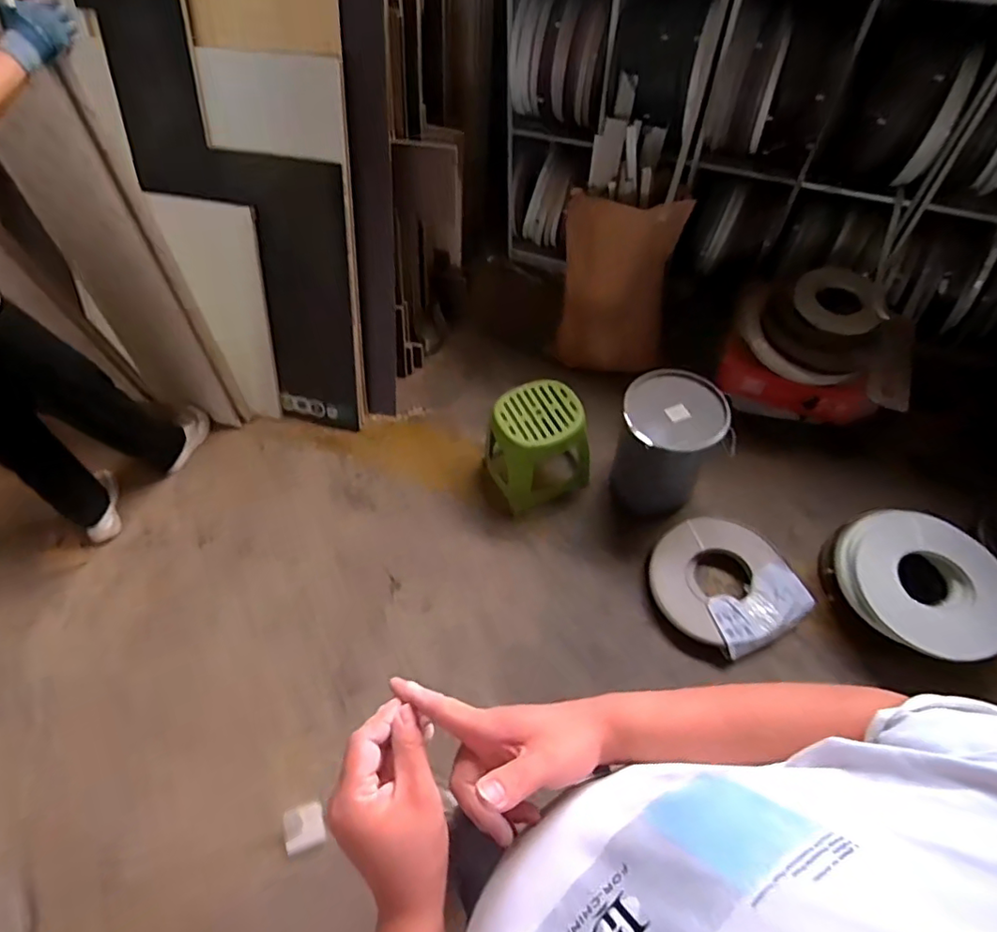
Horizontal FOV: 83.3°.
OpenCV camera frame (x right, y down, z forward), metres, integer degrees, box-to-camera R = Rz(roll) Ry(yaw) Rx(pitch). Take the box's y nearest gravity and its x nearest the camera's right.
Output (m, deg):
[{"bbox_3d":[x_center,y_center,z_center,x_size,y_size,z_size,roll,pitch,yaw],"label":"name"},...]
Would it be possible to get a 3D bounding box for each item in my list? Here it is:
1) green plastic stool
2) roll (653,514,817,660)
[{"bbox_3d":[0.113,-0.062,1.832,0.316,0.310,0.283,-23,59,-13],"label":"green plastic stool"},{"bbox_3d":[0.651,0.343,1.658,0.363,0.072,0.422,-40,60,-3],"label":"roll"}]

